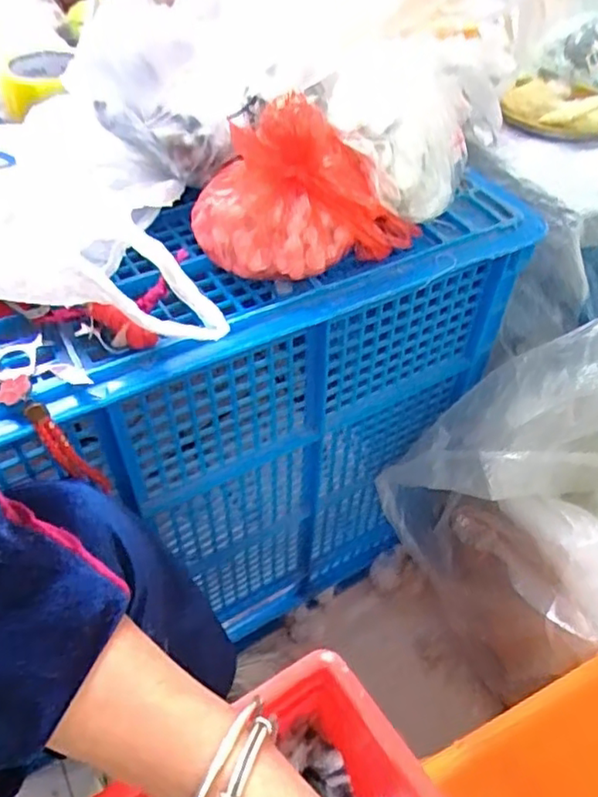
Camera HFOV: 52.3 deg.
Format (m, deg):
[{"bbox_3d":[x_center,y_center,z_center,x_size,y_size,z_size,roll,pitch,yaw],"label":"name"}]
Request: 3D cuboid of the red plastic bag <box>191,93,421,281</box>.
[{"bbox_3d":[0.003,-0.154,0.462,0.166,0.112,0.084,-15,51,-15],"label":"red plastic bag"}]

